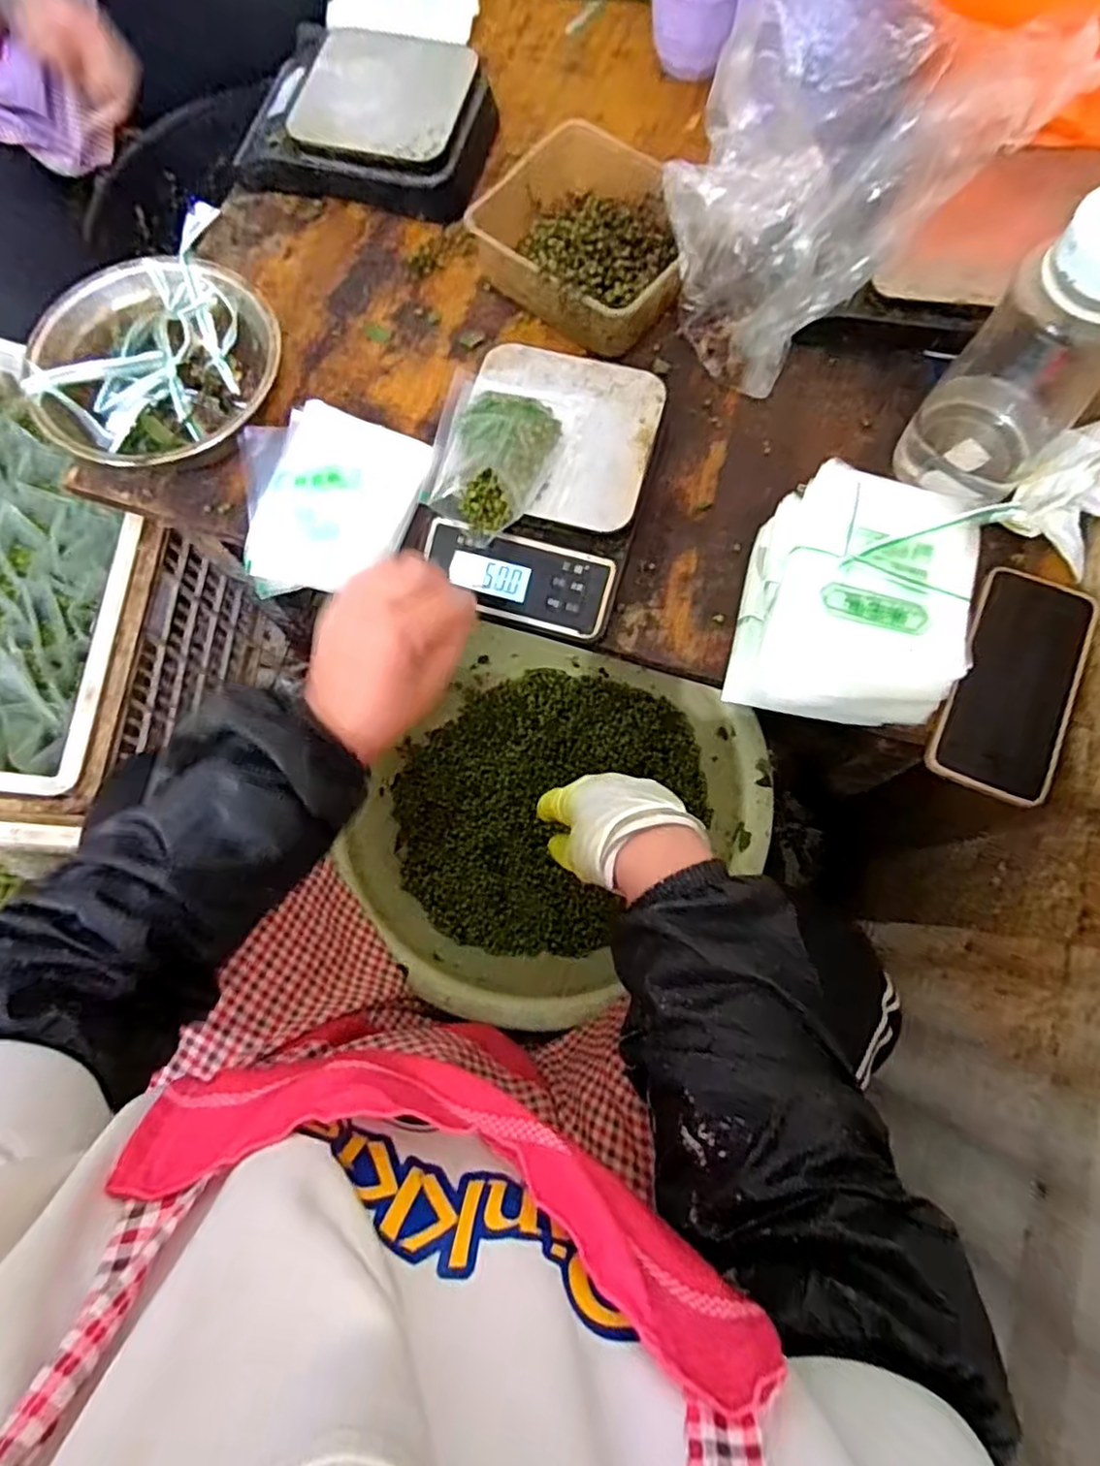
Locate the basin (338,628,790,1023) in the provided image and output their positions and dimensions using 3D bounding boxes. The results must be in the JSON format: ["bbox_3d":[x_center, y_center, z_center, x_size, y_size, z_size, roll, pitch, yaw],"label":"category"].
[{"bbox_3d":[-0.008,0.066,0.630,0.313,0.119,0.344,0,75,2],"label":"basin"}]

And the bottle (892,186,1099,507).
[{"bbox_3d":[0.318,-0.237,0.443,0.079,0.207,0.087,-40,78,-8],"label":"bottle"}]

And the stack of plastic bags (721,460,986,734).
[{"bbox_3d":[0.204,-0.088,0.472,0.134,0.088,0.159,18,77,6],"label":"stack of plastic bags"}]

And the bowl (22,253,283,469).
[{"bbox_3d":[-0.308,-0.295,0.546,0.182,0.065,0.175,0,75,2],"label":"bowl"}]

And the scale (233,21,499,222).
[{"bbox_3d":[-0.175,-0.560,0.617,0.222,0.064,0.140,12,76,5],"label":"scale"}]

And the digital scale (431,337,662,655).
[{"bbox_3d":[-0.002,-0.186,0.521,0.144,0.051,0.214,17,77,6],"label":"digital scale"}]

